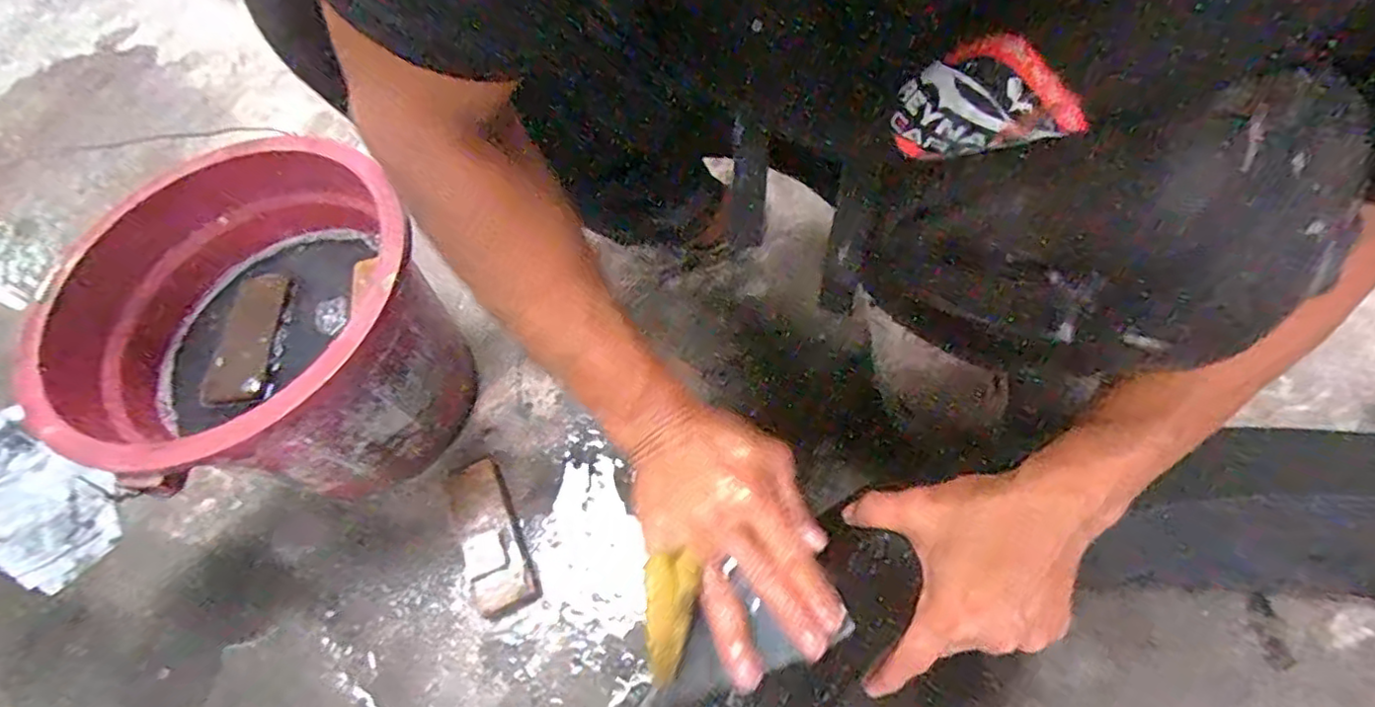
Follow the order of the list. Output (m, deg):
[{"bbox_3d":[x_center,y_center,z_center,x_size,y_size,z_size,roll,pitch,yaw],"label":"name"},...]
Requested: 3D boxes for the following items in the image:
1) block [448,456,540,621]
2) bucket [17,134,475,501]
[{"bbox_3d":[-0.174,0.154,0.551,0.048,0.025,0.137,-26,54,-10],"label":"block"},{"bbox_3d":[-0.337,-0.027,0.529,0.271,0.217,0.278,-3,62,5],"label":"bucket"}]

